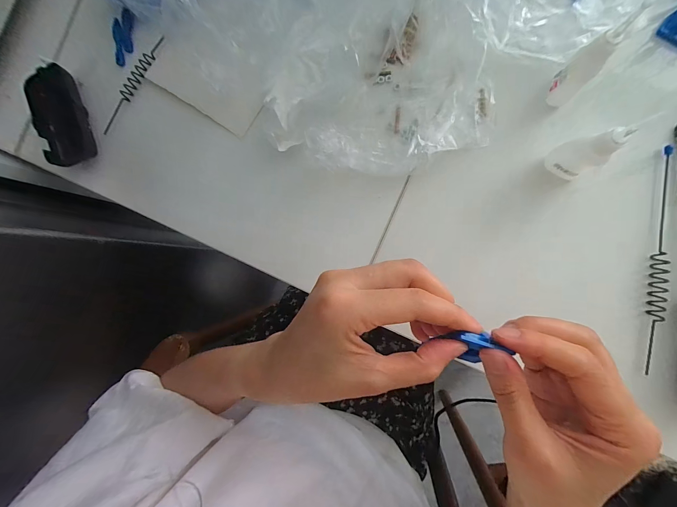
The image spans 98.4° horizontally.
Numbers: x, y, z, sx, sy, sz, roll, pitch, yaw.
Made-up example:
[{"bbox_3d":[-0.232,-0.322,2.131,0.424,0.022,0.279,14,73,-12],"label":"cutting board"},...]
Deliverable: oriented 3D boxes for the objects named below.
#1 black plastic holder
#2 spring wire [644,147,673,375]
[{"bbox_3d":[-0.295,-0.141,0.309,0.047,0.027,0.095,-15,86,7],"label":"black plastic holder"},{"bbox_3d":[0.273,0.004,0.248,0.011,0.008,0.190,5,89,8],"label":"spring wire"}]

